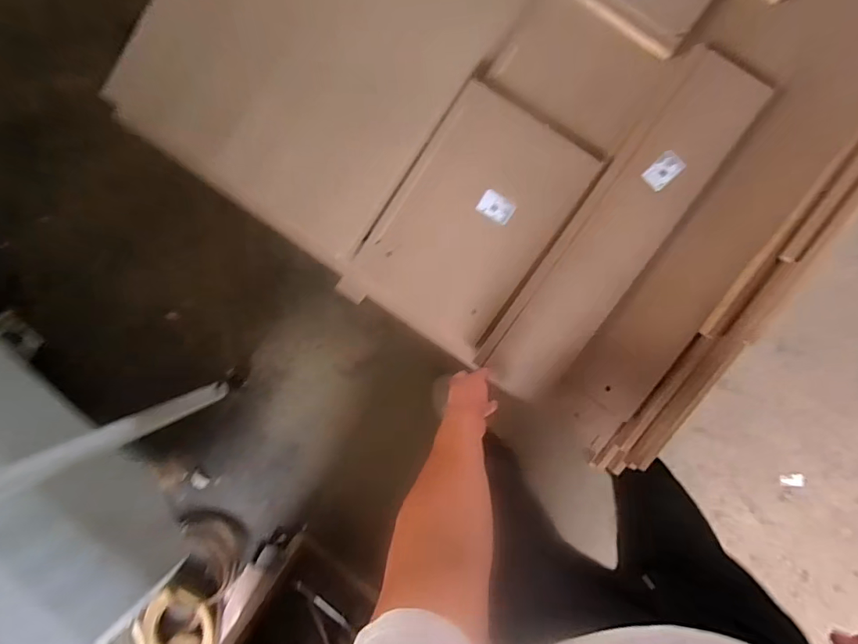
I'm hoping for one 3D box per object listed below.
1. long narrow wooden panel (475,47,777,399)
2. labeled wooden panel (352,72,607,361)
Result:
[{"bbox_3d":[0.328,-0.150,0.771,0.175,0.038,0.648,34,100,5],"label":"long narrow wooden panel"},{"bbox_3d":[0.074,-0.182,0.815,0.279,0.032,0.436,34,96,5],"label":"labeled wooden panel"}]

